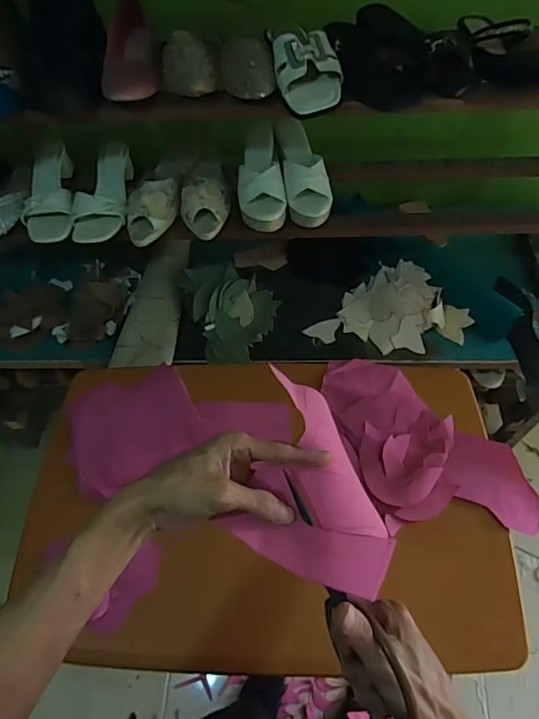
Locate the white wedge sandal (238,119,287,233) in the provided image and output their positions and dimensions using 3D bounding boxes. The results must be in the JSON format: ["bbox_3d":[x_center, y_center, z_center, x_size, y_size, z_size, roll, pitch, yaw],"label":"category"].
[{"bbox_3d":[-0.018,-0.328,0.884,0.083,0.070,0.208,-6,58,0],"label":"white wedge sandal"}]

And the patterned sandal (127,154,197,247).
[{"bbox_3d":[-0.206,-0.304,0.889,0.084,0.060,0.211,11,60,11],"label":"patterned sandal"}]

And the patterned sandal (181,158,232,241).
[{"bbox_3d":[-0.123,-0.316,0.895,0.088,0.063,0.212,-10,58,-2],"label":"patterned sandal"}]

